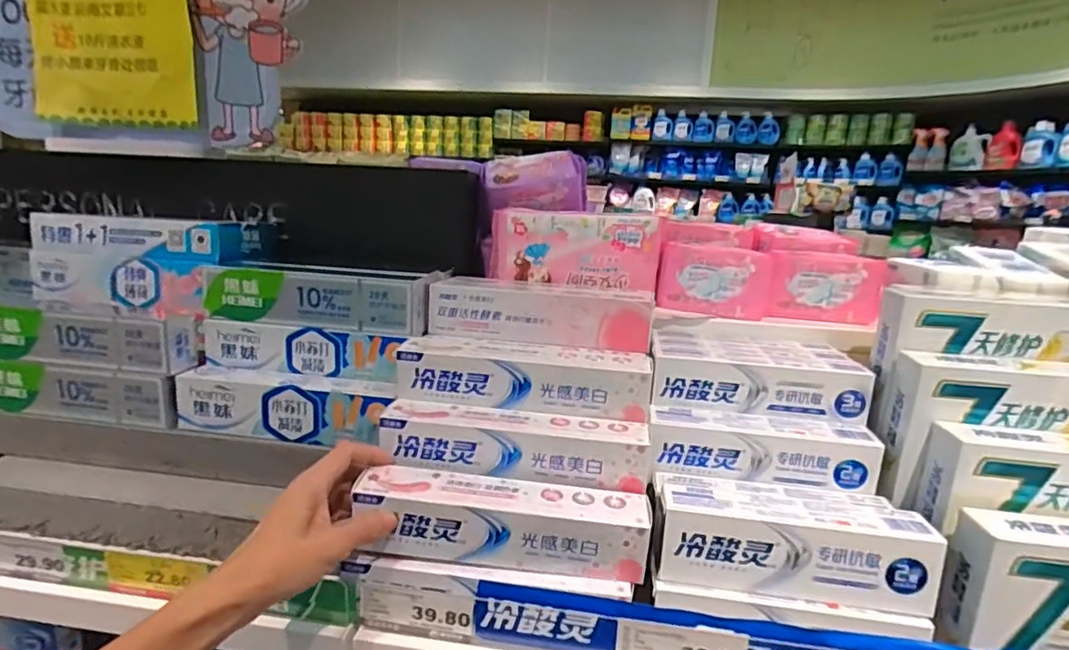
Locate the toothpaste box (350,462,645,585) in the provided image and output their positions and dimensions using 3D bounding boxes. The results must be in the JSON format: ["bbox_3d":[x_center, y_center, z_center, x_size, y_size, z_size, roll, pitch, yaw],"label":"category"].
[{"bbox_3d":[-0.026,0.157,0.452,0.221,0.059,0.041,6,12,5],"label":"toothpaste box"}]

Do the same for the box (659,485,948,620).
[{"bbox_3d":[0.194,0.167,0.436,0.190,0.060,0.043,4,12,9],"label":"box"}]

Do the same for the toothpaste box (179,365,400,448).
[{"bbox_3d":[-0.244,0.082,0.577,0.220,0.058,0.045,4,12,9],"label":"toothpaste box"}]

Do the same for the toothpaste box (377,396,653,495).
[{"bbox_3d":[-0.018,0.105,0.498,0.229,0.050,0.043,4,12,8],"label":"toothpaste box"}]

